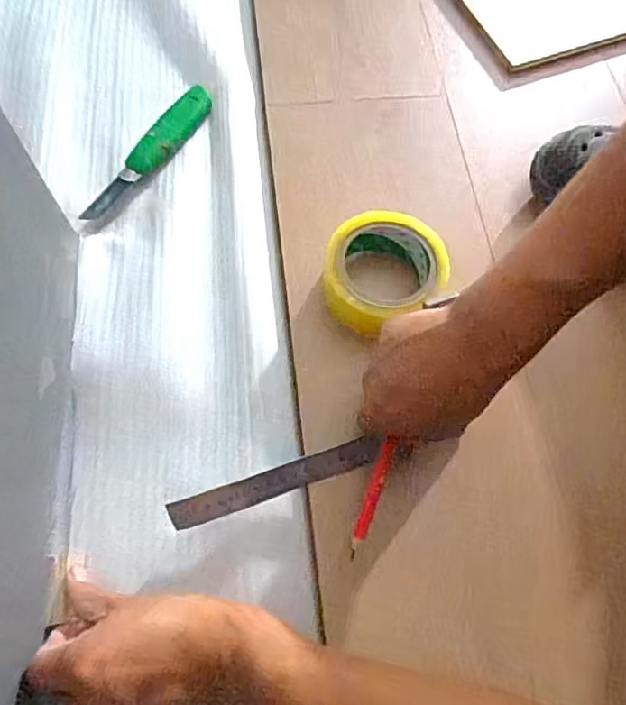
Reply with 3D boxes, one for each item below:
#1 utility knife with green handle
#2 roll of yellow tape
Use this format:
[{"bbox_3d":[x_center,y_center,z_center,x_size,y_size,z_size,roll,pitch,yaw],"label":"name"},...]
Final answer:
[{"bbox_3d":[-0.162,-0.200,0.544,0.029,0.023,0.194,30,71,8],"label":"utility knife with green handle"},{"bbox_3d":[0.060,-0.072,0.493,0.116,0.053,0.096,-36,72,-18],"label":"roll of yellow tape"}]

